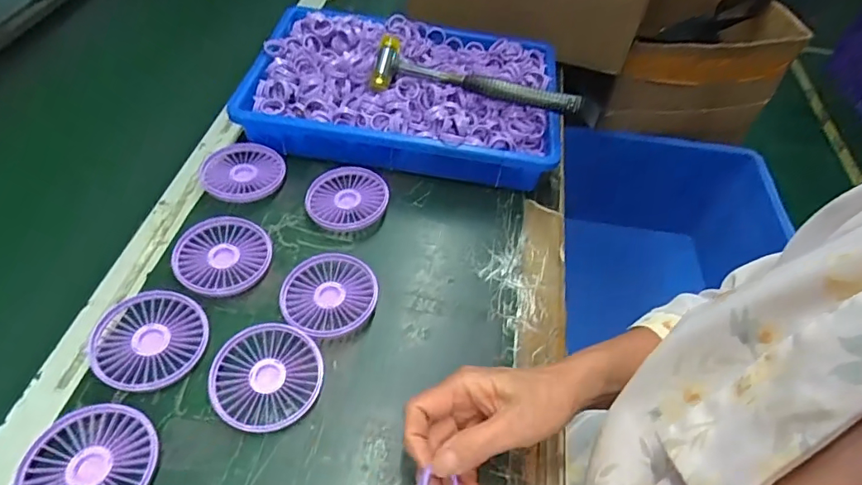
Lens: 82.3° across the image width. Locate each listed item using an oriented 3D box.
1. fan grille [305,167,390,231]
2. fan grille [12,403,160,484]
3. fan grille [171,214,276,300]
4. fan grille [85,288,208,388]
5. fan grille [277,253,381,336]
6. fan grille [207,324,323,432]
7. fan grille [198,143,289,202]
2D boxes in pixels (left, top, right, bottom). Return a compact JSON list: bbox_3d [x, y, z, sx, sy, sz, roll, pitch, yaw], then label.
[{"bbox_3d":[-0.090,-0.046,0.538,0.082,0.020,0.084,3,51,-3],"label":"fan grille"},{"bbox_3d":[-0.247,0.166,0.360,0.086,0.020,0.085,3,51,-3],"label":"fan grille"},{"bbox_3d":[-0.201,0.013,0.478,0.087,0.013,0.085,3,51,-3],"label":"fan grille"},{"bbox_3d":[-0.241,0.083,0.421,0.089,0.019,0.085,3,51,-3],"label":"fan grille"},{"bbox_3d":[-0.095,0.050,0.464,0.086,0.013,0.085,3,51,-4],"label":"fan grille"},{"bbox_3d":[-0.136,0.112,0.411,0.087,0.020,0.084,3,51,-3],"label":"fan grille"},{"bbox_3d":[-0.208,-0.077,0.550,0.087,0.021,0.083,3,51,-3],"label":"fan grille"}]

